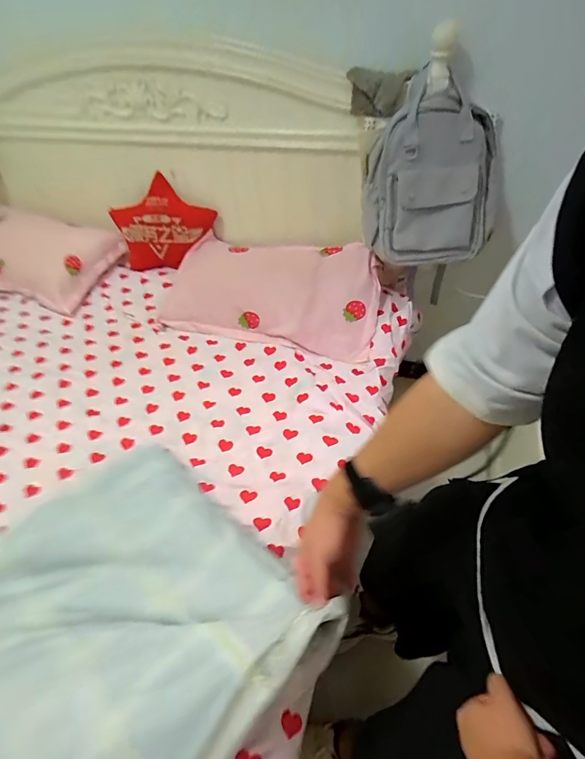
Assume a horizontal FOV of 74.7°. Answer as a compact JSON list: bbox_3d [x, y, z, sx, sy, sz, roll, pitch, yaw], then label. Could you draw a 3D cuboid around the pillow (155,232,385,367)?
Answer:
[{"bbox_3d":[-0.079,-0.304,1.269,0.728,0.158,0.402,10,47,15],"label":"pillow"}]

